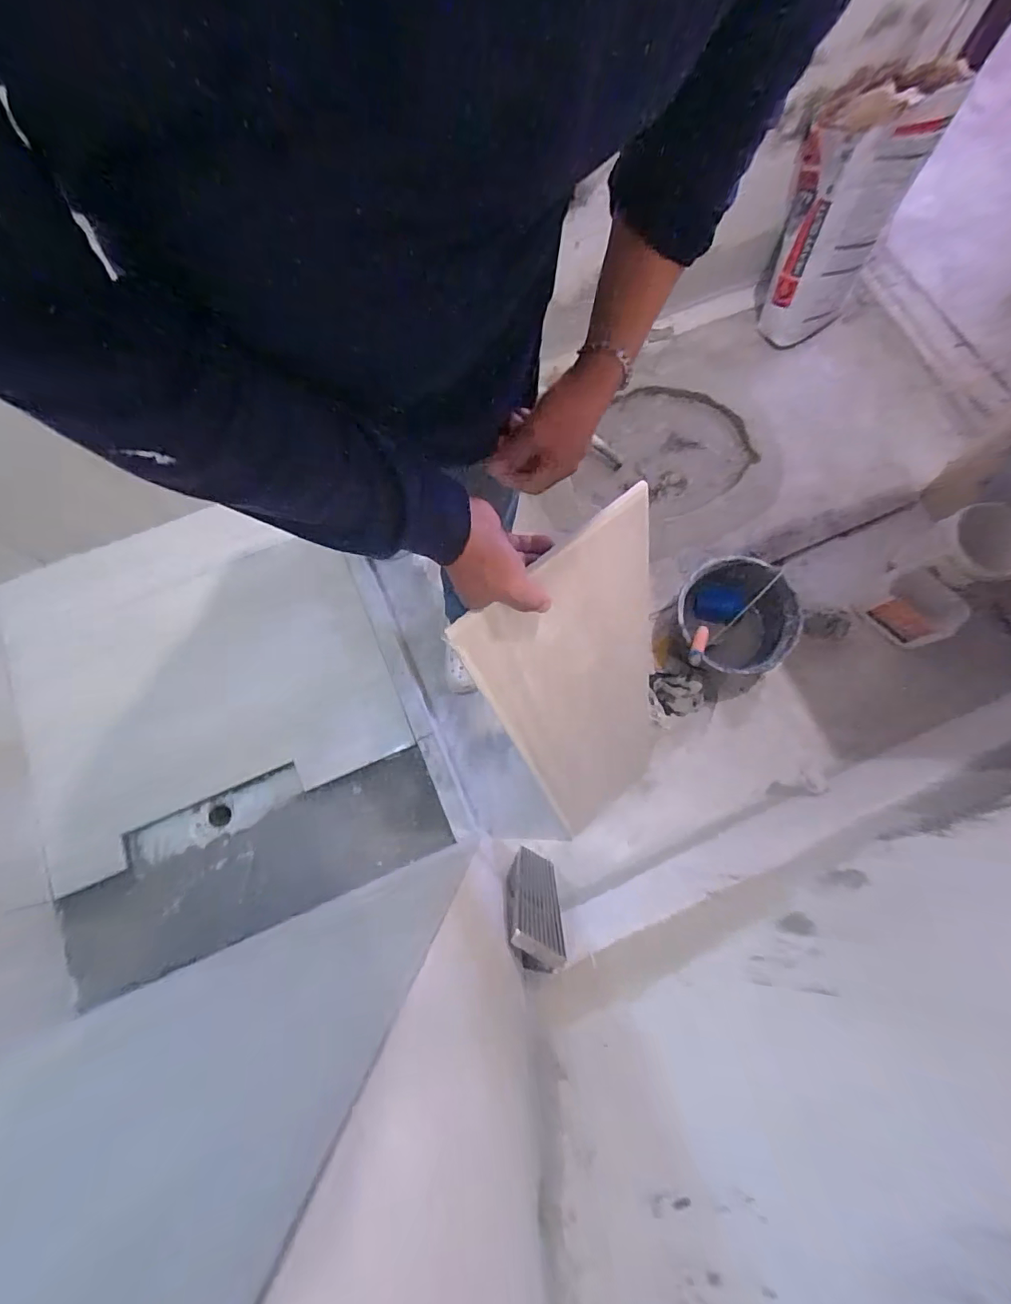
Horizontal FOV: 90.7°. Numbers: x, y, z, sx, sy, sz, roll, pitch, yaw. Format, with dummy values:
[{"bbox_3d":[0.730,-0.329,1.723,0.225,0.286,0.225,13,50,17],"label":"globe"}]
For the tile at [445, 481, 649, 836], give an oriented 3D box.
[{"bbox_3d":[0.137,0.125,0.790,0.232,0.827,0.019,-38,58,-9],"label":"tile"}]

